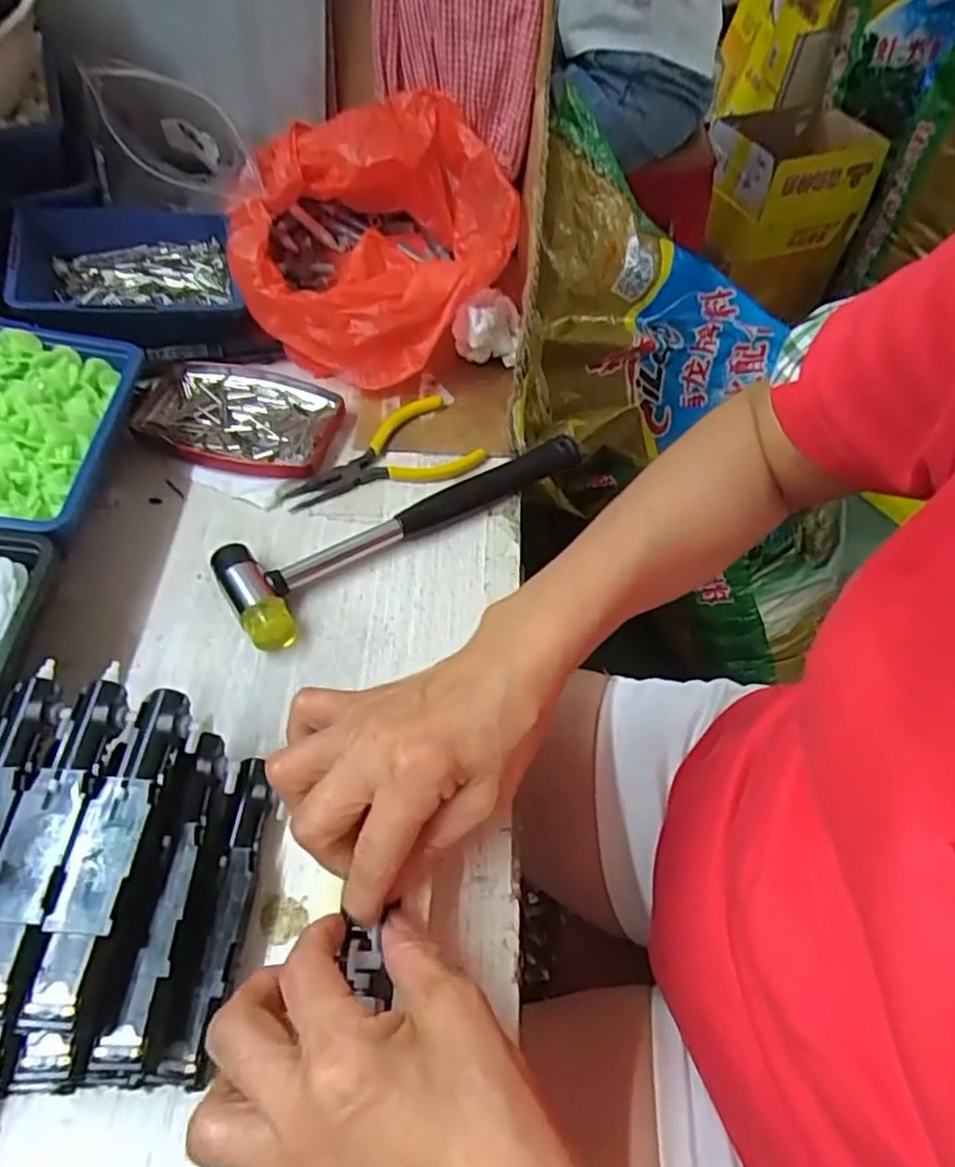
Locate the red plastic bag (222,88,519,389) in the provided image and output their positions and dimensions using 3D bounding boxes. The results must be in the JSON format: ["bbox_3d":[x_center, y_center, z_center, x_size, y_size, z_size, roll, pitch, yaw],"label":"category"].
[{"bbox_3d":[-0.072,-0.242,0.478,0.191,0.108,0.203,-8,57,-9],"label":"red plastic bag"}]

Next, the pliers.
[{"bbox_3d":[-0.064,-0.085,0.432,0.124,0.011,0.062,-17,59,-15],"label":"pliers"}]

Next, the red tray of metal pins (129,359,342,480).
[{"bbox_3d":[-0.159,-0.112,0.444,0.133,0.014,0.092,14,56,5],"label":"red tray of metal pins"}]

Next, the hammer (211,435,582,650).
[{"bbox_3d":[-0.038,-0.041,0.399,0.226,0.023,0.058,-31,63,-22],"label":"hammer"}]

